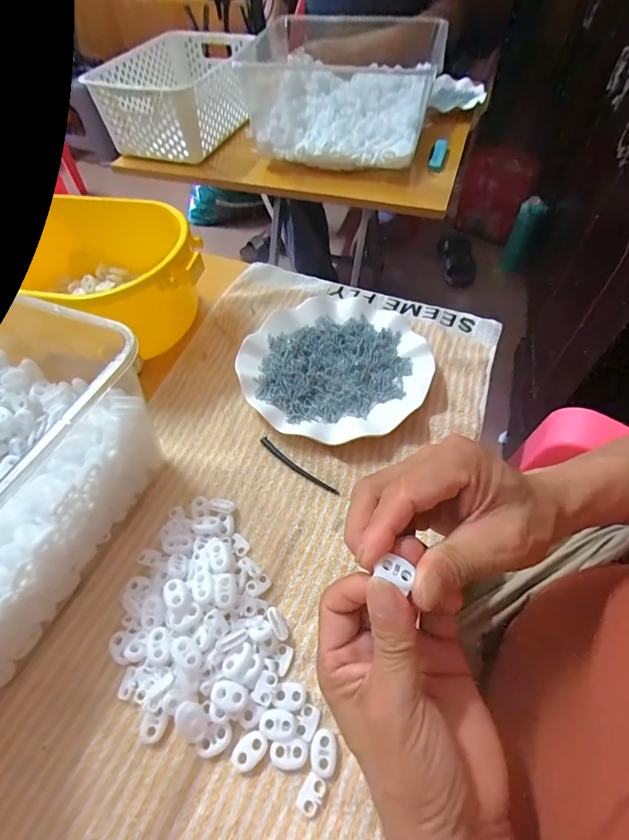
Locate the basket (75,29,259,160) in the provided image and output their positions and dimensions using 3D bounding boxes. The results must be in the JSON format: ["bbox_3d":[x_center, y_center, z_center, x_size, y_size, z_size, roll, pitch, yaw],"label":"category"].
[{"bbox_3d":[-0.240,-0.615,0.756,0.226,0.109,0.313,17,57,13],"label":"basket"}]

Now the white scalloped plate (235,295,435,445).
[{"bbox_3d":[0.020,-0.057,0.405,0.180,0.014,0.173,-1,55,1],"label":"white scalloped plate"}]

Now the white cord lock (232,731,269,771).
[{"bbox_3d":[-0.039,0.198,0.242,0.022,0.004,0.015,-32,60,-19],"label":"white cord lock"}]

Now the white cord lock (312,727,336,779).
[{"bbox_3d":[0.006,0.199,0.241,0.014,0.004,0.022,-1,54,1],"label":"white cord lock"}]

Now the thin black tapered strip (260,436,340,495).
[{"bbox_3d":[-0.016,0.041,0.356,0.086,0.004,0.009,34,62,23],"label":"thin black tapered strip"}]

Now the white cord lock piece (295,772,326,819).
[{"bbox_3d":[-0.002,0.216,0.232,0.013,0.004,0.018,25,59,18],"label":"white cord lock piece"}]

